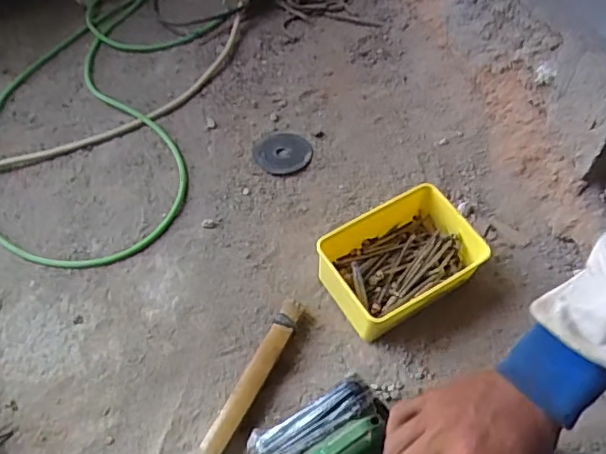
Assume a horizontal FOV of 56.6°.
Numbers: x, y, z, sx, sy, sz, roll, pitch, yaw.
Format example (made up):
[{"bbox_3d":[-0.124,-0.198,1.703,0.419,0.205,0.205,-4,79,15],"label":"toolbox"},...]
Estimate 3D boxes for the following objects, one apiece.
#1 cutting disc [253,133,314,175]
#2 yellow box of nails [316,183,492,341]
[{"bbox_3d":[-0.027,-0.100,0.752,0.075,0.005,0.073,-2,55,3],"label":"cutting disc"},{"bbox_3d":[0.102,0.040,0.609,0.159,0.074,0.112,-27,58,-15],"label":"yellow box of nails"}]

